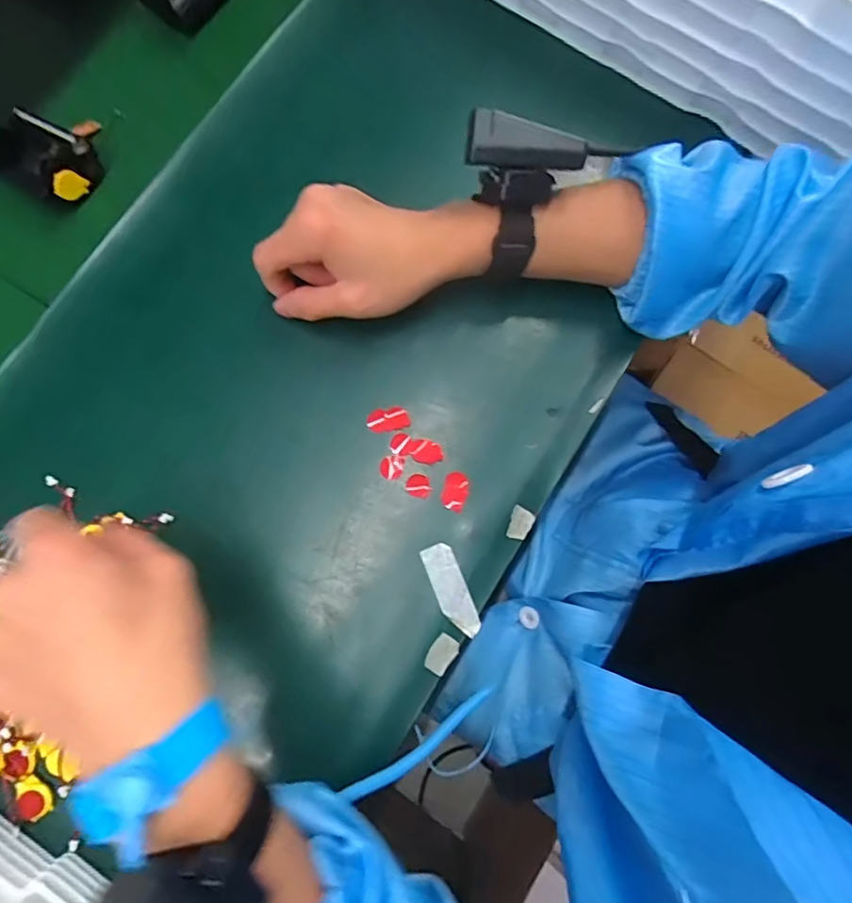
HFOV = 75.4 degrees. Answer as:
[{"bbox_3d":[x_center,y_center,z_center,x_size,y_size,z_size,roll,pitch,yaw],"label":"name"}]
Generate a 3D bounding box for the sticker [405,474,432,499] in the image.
[{"bbox_3d":[-0.005,0.023,0.369,0.017,0.004,0.015,22,79,5],"label":"sticker"}]

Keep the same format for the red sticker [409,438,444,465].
[{"bbox_3d":[0.001,0.000,0.373,0.023,0.004,0.017,22,80,5],"label":"red sticker"}]

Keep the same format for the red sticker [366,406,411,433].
[{"bbox_3d":[-0.026,-0.022,0.378,0.029,0.004,0.016,-6,78,0],"label":"red sticker"}]

